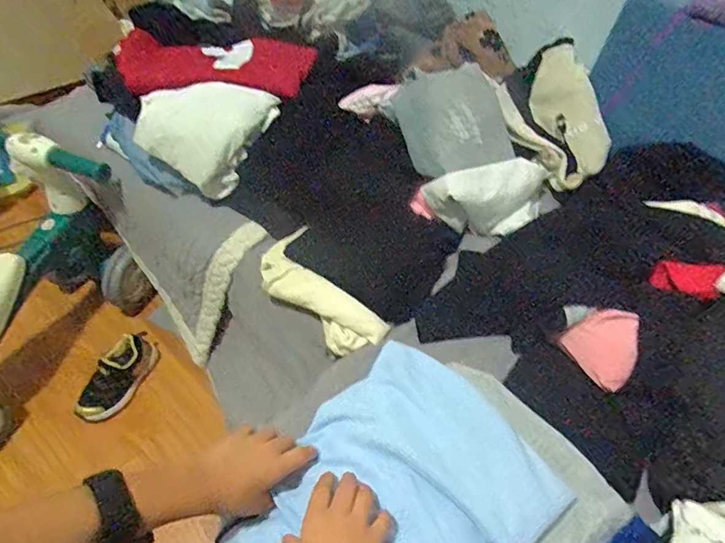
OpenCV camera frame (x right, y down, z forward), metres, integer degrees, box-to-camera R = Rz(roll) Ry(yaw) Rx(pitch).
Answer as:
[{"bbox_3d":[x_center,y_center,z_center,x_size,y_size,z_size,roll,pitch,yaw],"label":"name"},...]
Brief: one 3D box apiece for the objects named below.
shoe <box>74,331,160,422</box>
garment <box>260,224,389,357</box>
[{"bbox_3d":[-0.498,0.209,0.961,0.085,0.075,0.193,26,52,16],"label":"shoe"},{"bbox_3d":[-0.068,0.034,0.673,0.094,0.042,0.229,-29,58,-26],"label":"garment"}]

